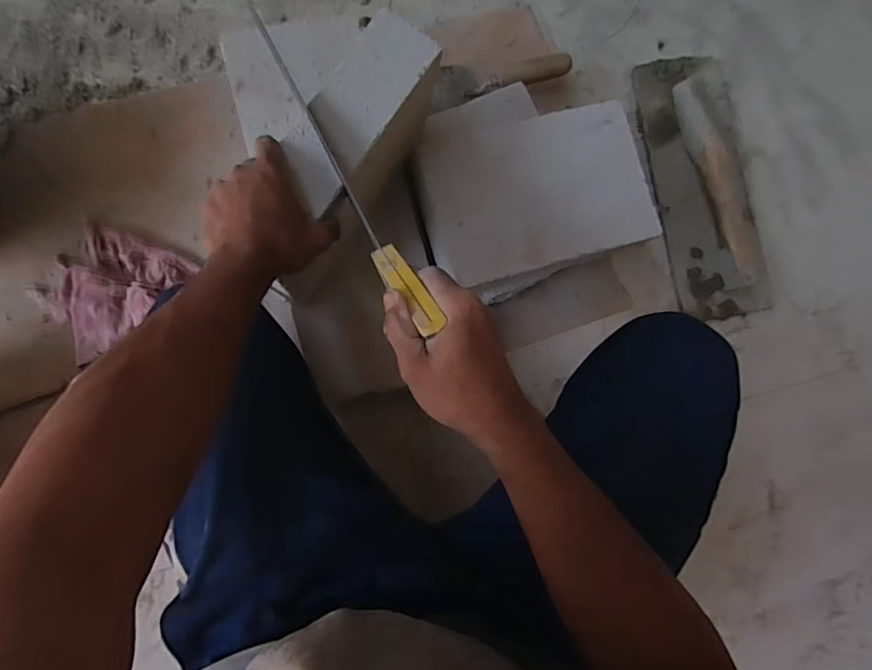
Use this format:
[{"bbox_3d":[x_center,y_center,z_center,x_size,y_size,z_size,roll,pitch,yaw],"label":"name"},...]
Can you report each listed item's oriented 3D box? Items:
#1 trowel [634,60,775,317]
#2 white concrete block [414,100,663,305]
[{"bbox_3d":[0.461,-0.252,0.812,0.181,0.066,0.448,-8,87,-9],"label":"trowel"},{"bbox_3d":[0.131,-0.187,0.681,0.301,0.088,0.215,-18,89,-9],"label":"white concrete block"}]

